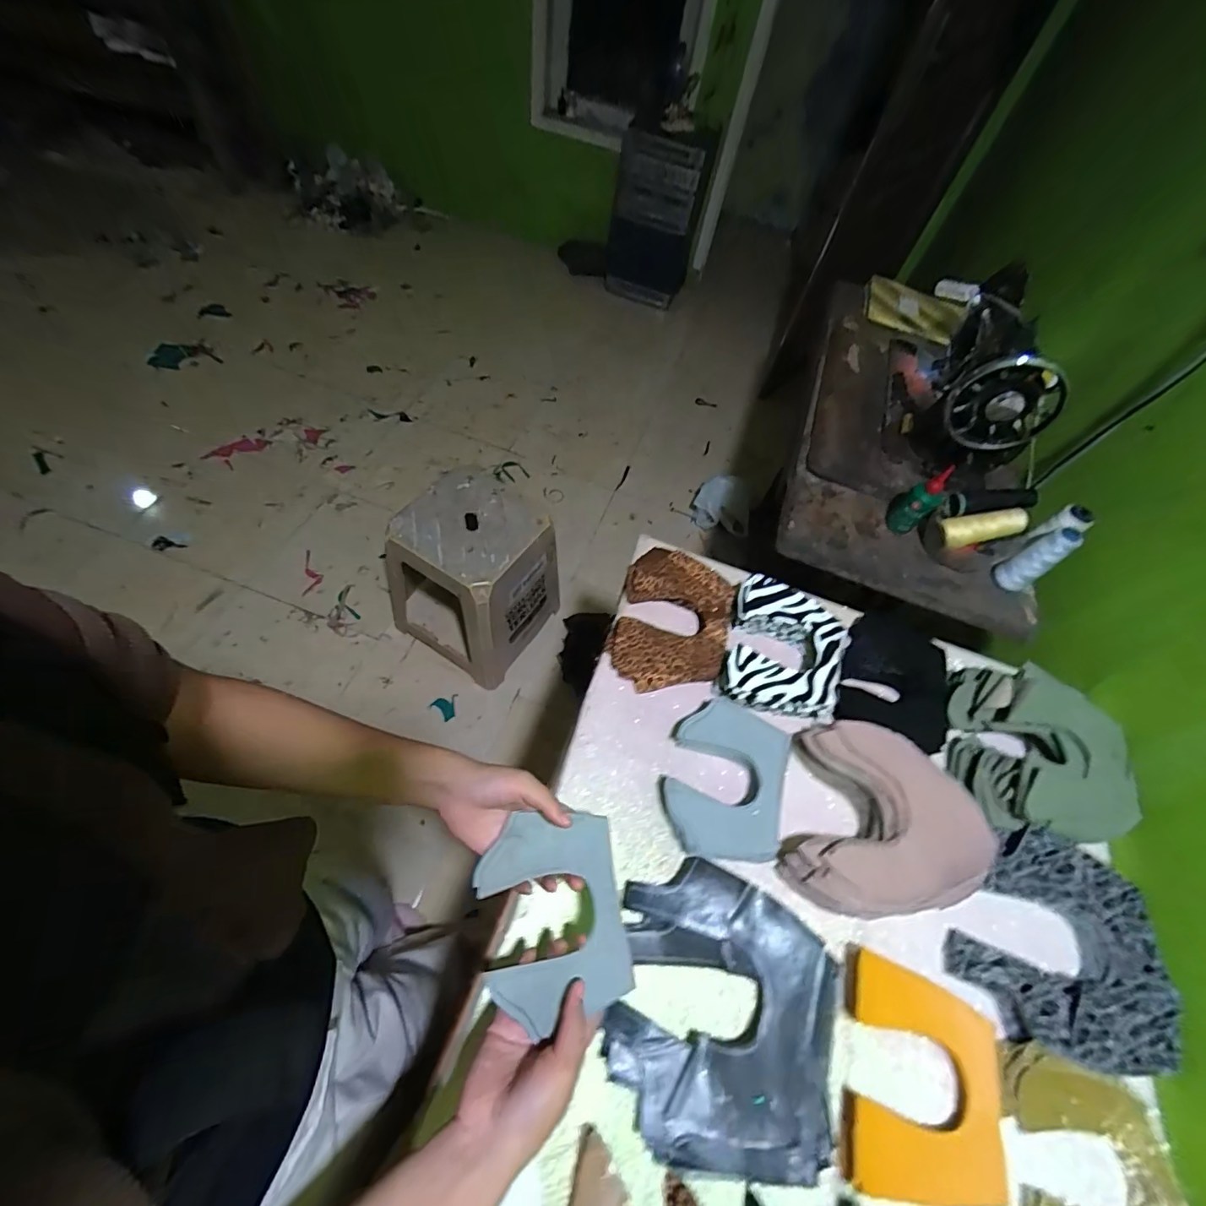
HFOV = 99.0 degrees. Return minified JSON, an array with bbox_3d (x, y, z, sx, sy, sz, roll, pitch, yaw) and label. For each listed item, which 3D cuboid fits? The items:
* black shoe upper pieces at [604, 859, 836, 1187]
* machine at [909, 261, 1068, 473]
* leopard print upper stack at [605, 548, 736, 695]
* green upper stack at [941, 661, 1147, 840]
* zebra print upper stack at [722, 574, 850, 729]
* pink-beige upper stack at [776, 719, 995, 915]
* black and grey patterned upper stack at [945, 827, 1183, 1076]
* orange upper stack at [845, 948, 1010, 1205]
[{"bbox_3d":[0.104,0.347,0.439,0.184,0.025,0.200,15,58,0],"label":"black shoe upper pieces"},{"bbox_3d":[0.621,-0.369,0.832,0.147,0.202,0.324,24,59,5],"label":"machine"},{"bbox_3d":[0.088,0.020,0.642,0.138,0.040,0.188,18,58,2],"label":"leopard print upper stack"},{"bbox_3d":[0.494,0.166,0.580,0.169,0.067,0.181,11,58,-2],"label":"green upper stack"},{"bbox_3d":[0.219,0.060,0.626,0.138,0.063,0.161,17,58,1],"label":"zebra print upper stack"},{"bbox_3d":[0.287,0.223,0.524,0.184,0.053,0.181,17,58,1],"label":"pink-beige upper stack"},{"bbox_3d":[0.451,0.332,0.501,0.188,0.041,0.191,34,60,11],"label":"black and grey patterned upper stack"},{"bbox_3d":[0.269,0.403,0.432,0.121,0.018,0.153,19,58,3],"label":"orange upper stack"}]

